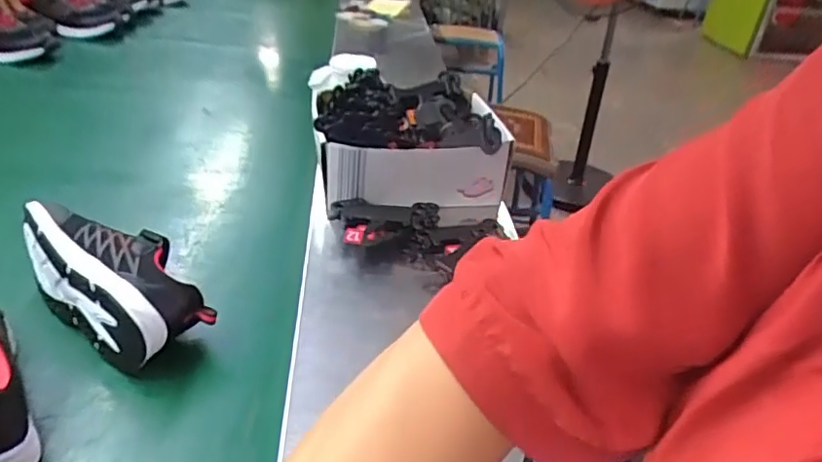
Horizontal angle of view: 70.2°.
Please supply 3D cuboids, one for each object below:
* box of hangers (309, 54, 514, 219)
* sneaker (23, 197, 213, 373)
[{"bbox_3d":[-0.003,-0.127,0.737,0.229,0.117,0.155,-4,36,-14],"label":"box of hangers"},{"bbox_3d":[-0.268,0.045,0.534,0.198,0.093,0.093,28,40,27],"label":"sneaker"}]

